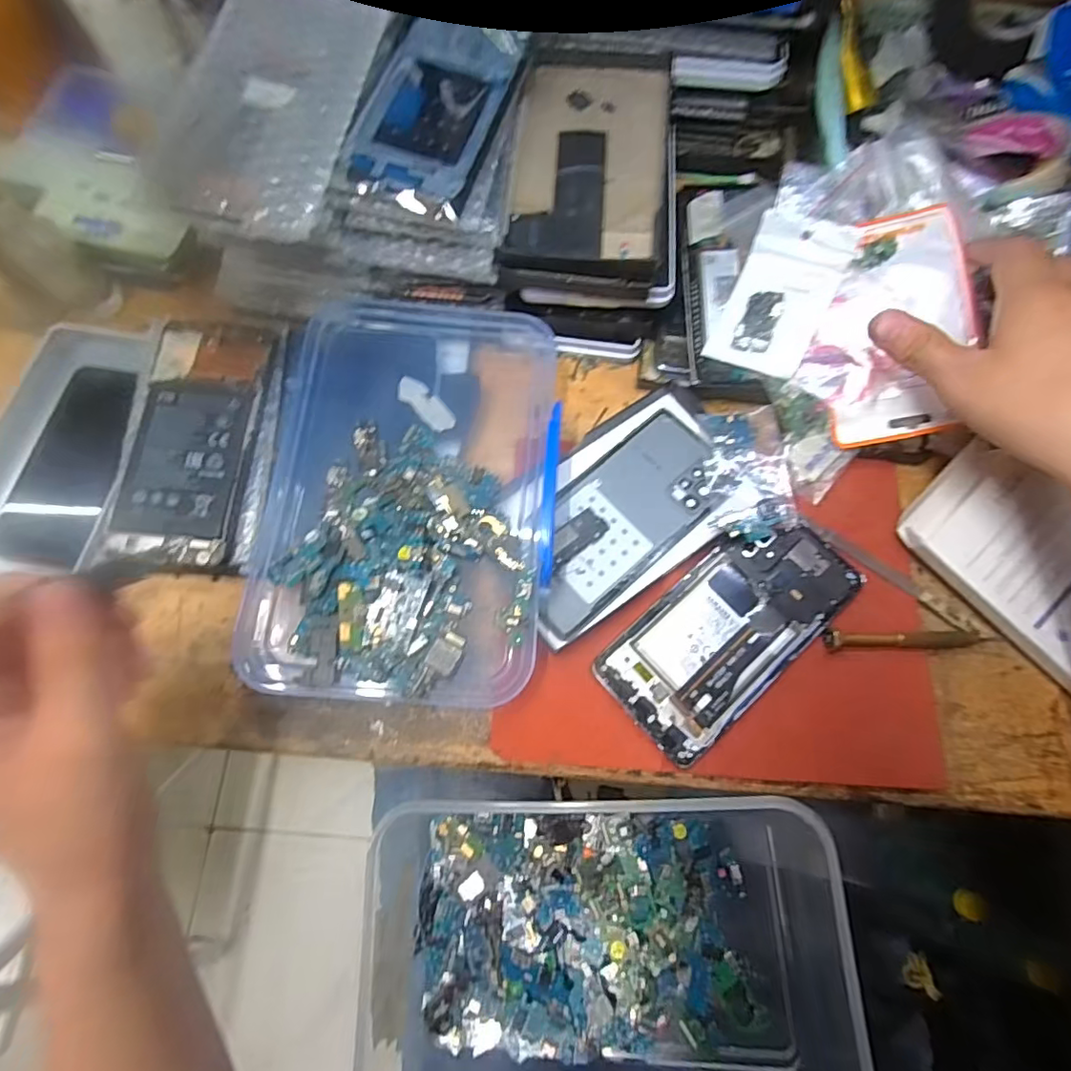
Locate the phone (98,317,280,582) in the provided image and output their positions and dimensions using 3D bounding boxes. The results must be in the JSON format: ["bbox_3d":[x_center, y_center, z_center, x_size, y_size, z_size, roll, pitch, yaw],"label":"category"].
[{"bbox_3d":[-0.216,-0.057,0.347,0.071,0.009,0.165,7,75,-6],"label":"phone"}]

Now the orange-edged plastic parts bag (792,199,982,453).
[{"bbox_3d":[0.214,-0.127,0.340,0.098,0.012,0.133,-11,90,8],"label":"orange-edged plastic parts bag"}]

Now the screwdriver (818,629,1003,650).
[{"bbox_3d":[0.227,0.062,0.330,0.110,0.010,0.011,1,72,0],"label":"screwdriver"}]

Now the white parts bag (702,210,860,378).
[{"bbox_3d":[0.154,-0.152,0.352,0.059,0.009,0.092,28,102,21],"label":"white parts bag"}]

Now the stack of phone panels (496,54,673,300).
[{"bbox_3d":[0.037,-0.236,0.361,0.099,0.021,0.164,6,77,2],"label":"stack of phone panels"}]

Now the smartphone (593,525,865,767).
[{"bbox_3d":[0.115,0.052,0.329,0.158,0.011,0.076,-40,77,-12],"label":"smartphone"}]

